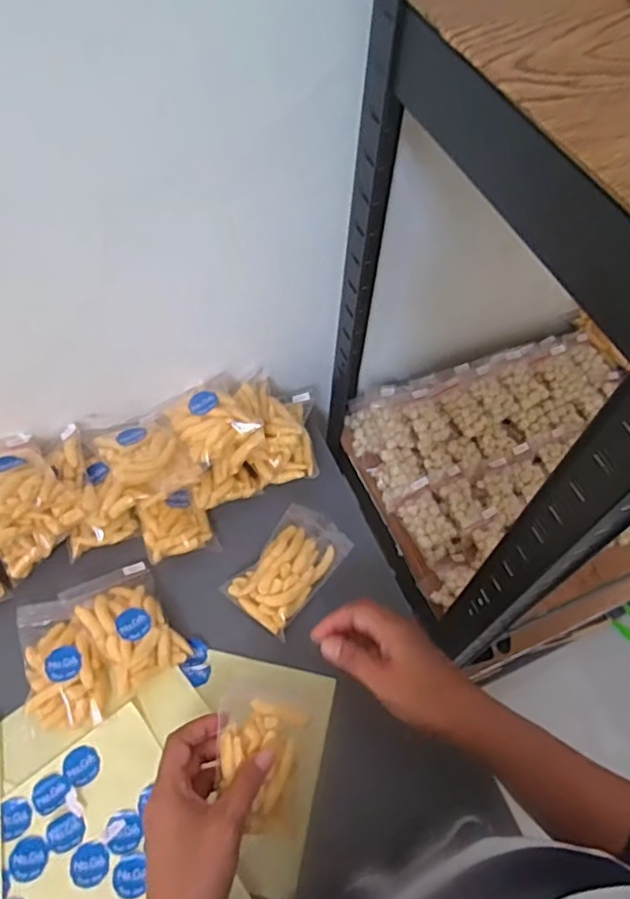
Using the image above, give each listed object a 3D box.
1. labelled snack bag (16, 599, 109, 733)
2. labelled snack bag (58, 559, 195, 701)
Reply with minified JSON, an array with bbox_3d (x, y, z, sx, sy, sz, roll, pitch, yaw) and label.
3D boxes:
[{"bbox_3d":[-0.214,0.178,0.517,0.062,0.022,0.112,-18,62,-13],"label":"labelled snack bag"},{"bbox_3d":[-0.163,0.150,0.531,0.070,0.026,0.105,-30,65,-19],"label":"labelled snack bag"}]

